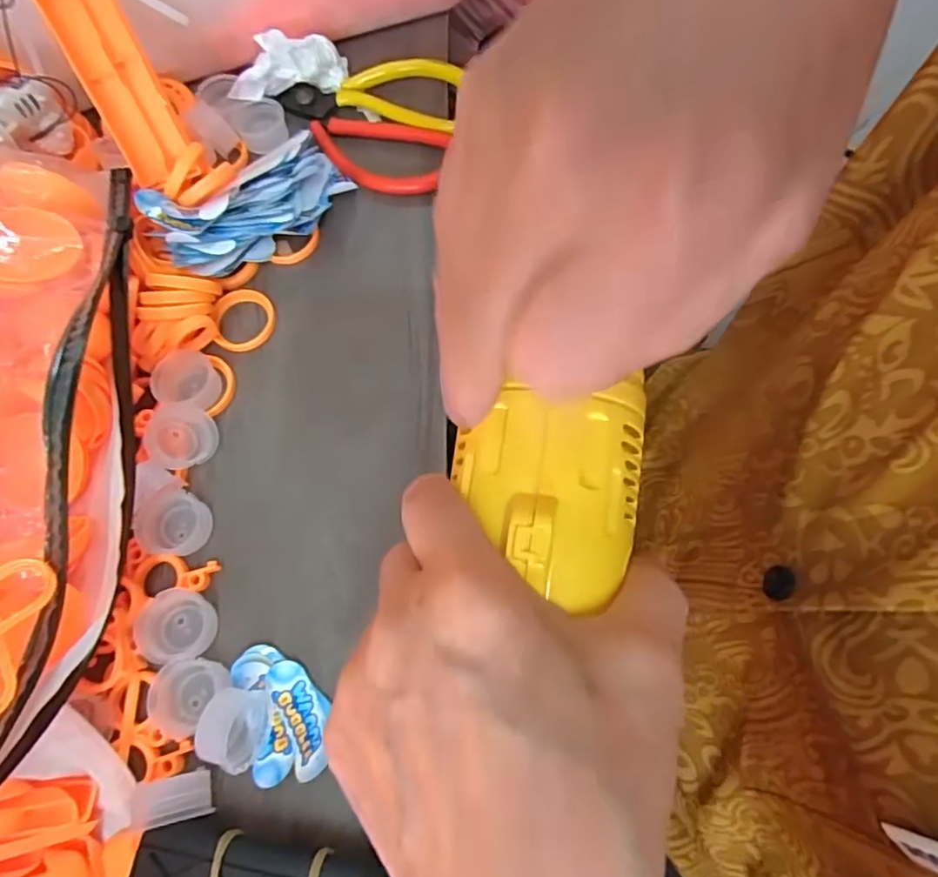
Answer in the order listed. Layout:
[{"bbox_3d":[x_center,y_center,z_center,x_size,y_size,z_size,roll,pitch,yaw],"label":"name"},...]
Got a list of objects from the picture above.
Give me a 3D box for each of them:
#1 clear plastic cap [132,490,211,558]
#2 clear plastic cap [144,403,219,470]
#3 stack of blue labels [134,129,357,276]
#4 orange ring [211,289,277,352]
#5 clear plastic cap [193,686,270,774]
[{"bbox_3d":[-0.135,0.039,0.265,0.029,0.012,0.028,-1,70,2],"label":"clear plastic cap"},{"bbox_3d":[-0.136,0.000,0.277,0.029,0.015,0.030,-1,70,2],"label":"clear plastic cap"},{"bbox_3d":[-0.115,-0.127,0.310,0.101,0.029,0.054,-36,73,-10],"label":"stack of blue labels"},{"bbox_3d":[-0.119,-0.063,0.305,0.032,0.006,0.036,-22,71,-5],"label":"orange ring"},{"bbox_3d":[-0.094,0.115,0.229,0.019,0.018,0.028,6,71,5],"label":"clear plastic cap"}]

